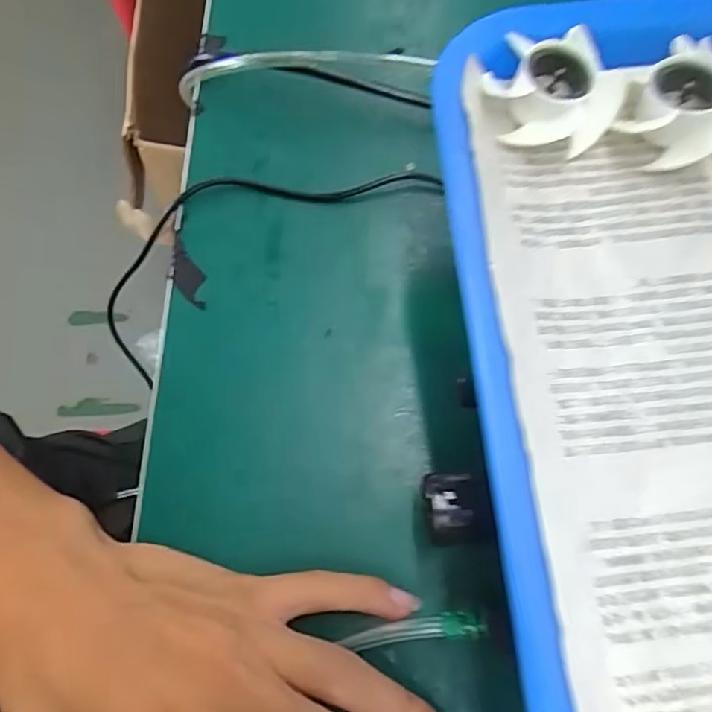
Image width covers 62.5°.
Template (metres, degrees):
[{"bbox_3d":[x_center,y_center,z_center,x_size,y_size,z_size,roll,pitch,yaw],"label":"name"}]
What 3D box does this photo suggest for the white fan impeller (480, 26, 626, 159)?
[{"bbox_3d":[0.068,-0.089,0.199,0.042,0.015,0.037,-10,72,-3],"label":"white fan impeller"}]

